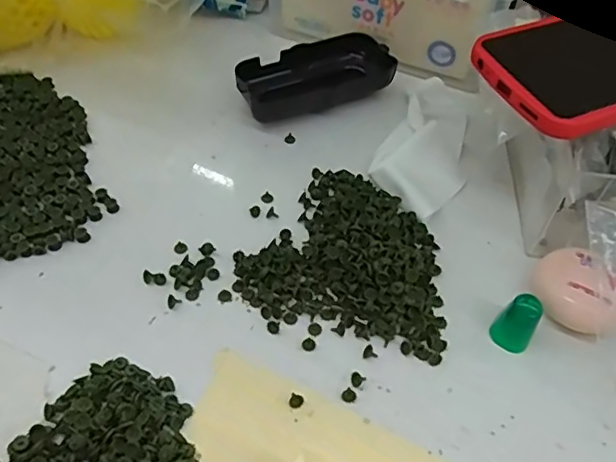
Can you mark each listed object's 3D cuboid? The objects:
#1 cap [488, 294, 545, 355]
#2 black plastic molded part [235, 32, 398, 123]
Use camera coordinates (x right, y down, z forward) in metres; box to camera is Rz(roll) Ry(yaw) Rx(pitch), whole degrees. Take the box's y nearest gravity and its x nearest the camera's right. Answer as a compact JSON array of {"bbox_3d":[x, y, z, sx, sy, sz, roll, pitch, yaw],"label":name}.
[{"bbox_3d":[0.106,0.047,0.287,0.019,0.029,0.017,37,59,23],"label":"cap"},{"bbox_3d":[0.004,-0.109,0.403,0.106,0.023,0.050,-18,56,-16],"label":"black plastic molded part"}]

